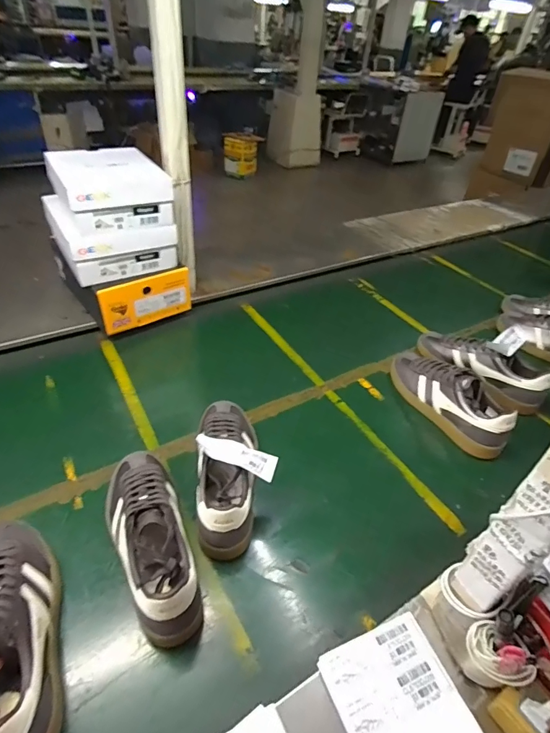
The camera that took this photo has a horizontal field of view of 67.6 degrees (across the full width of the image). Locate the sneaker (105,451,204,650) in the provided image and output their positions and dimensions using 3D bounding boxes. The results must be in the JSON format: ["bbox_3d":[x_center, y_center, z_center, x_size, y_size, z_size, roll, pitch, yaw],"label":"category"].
[{"bbox_3d":[-0.160,0.214,0.536,0.092,0.099,0.250,-20,45,-26],"label":"sneaker"}]

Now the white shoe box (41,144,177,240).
[{"bbox_3d":[-0.330,-0.362,0.832,0.199,0.101,0.206,-18,45,-24],"label":"white shoe box"}]

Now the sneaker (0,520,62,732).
[{"bbox_3d":[-0.286,0.269,0.445,0.084,0.085,0.256,-20,42,-26],"label":"sneaker"}]

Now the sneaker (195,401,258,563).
[{"bbox_3d":[-0.071,0.145,0.630,0.091,0.096,0.257,-1,40,-6],"label":"sneaker"}]

